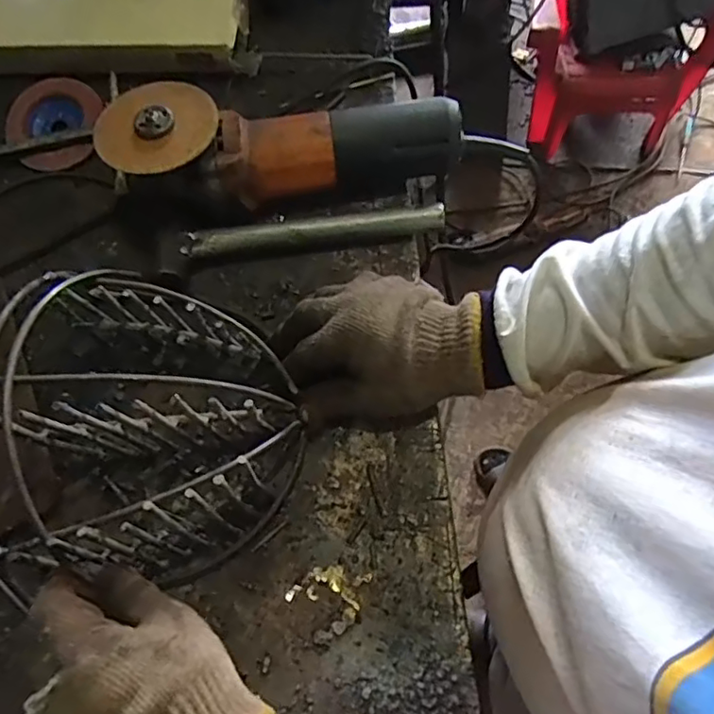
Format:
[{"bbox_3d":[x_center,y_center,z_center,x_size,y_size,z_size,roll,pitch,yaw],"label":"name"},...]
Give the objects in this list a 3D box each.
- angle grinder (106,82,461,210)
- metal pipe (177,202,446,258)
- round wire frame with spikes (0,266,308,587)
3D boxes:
[{"bbox_3d":[-0.056,-0.175,0.487,0.282,0.078,0.102,-1,68,2],"label":"angle grinder"},{"bbox_3d":[-0.036,-0.106,0.496,0.213,0.018,0.024,-6,68,1],"label":"metal pipe"},{"bbox_3d":[-0.131,0.037,0.397,0.167,0.122,0.202,-7,68,0],"label":"round wire frame with spikes"}]

